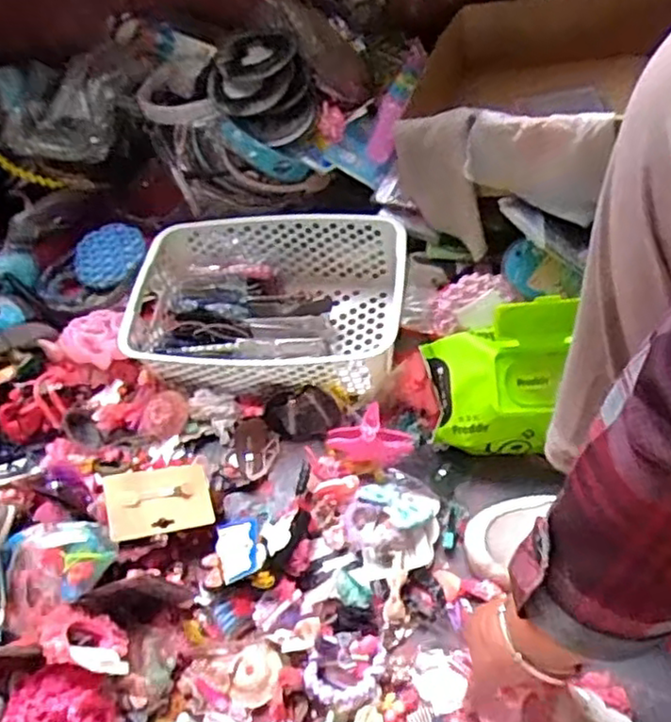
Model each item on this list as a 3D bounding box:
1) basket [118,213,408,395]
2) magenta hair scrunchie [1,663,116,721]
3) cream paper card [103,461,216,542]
[{"bbox_3d":[-0.085,-0.060,0.755,0.317,0.092,0.200,3,54,8],"label":"basket"},{"bbox_3d":[-0.219,0.275,0.528,0.078,0.032,0.068,17,57,17],"label":"magenta hair scrunchie"},{"bbox_3d":[-0.165,0.131,0.634,0.095,0.008,0.061,-7,71,-27],"label":"cream paper card"}]

